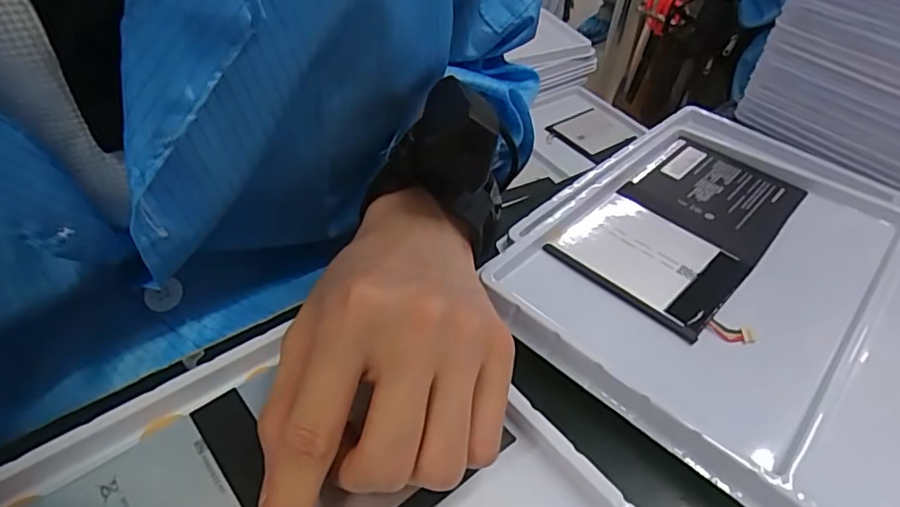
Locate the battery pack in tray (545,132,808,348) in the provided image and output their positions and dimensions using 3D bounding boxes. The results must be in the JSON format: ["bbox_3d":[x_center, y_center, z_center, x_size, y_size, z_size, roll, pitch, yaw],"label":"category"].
[{"bbox_3d":[0.149,-0.017,0.345,0.104,0.010,0.171,36,54,26],"label":"battery pack in tray"}]

